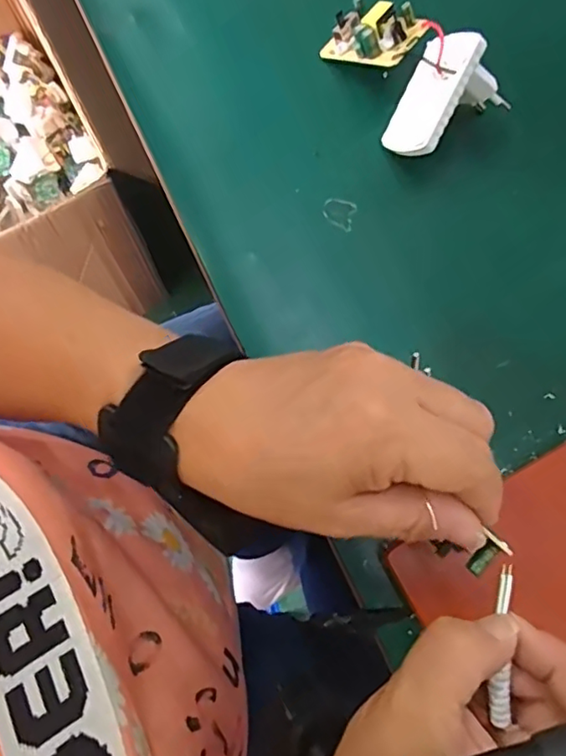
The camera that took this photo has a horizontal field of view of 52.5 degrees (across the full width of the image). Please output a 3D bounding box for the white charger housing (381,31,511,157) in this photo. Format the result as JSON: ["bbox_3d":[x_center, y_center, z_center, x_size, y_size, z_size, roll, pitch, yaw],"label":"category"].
[{"bbox_3d":[0.088,-0.138,0.302,0.045,0.043,0.063,21,103,-35],"label":"white charger housing"}]

